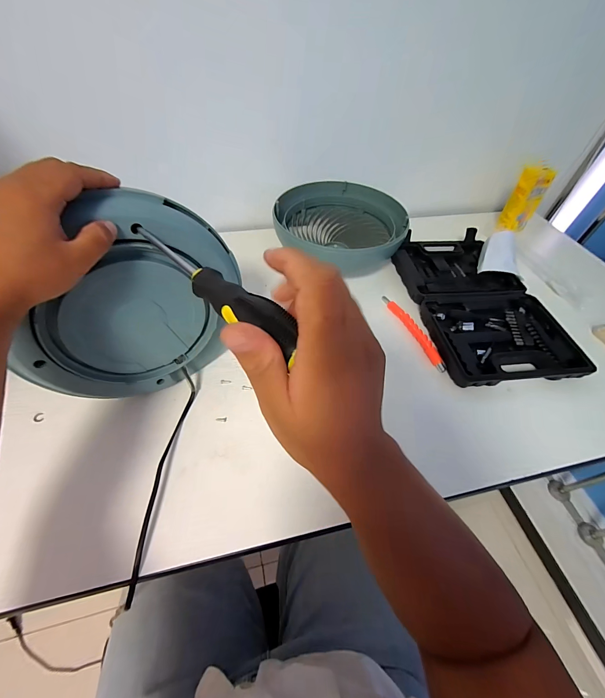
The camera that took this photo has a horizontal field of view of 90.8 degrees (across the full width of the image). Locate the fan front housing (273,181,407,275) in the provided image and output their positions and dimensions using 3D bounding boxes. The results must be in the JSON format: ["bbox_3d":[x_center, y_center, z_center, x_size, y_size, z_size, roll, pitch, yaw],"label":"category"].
[{"bbox_3d":[0.078,-0.248,0.596,0.233,0.079,0.212,20,53,11],"label":"fan front housing"}]

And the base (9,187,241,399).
[{"bbox_3d":[-0.174,-0.041,0.319,0.216,0.213,0.045,-27,58,-24],"label":"base"}]

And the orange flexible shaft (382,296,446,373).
[{"bbox_3d":[0.182,-0.032,0.489,0.015,0.014,0.166,-14,54,-16],"label":"orange flexible shaft"}]

